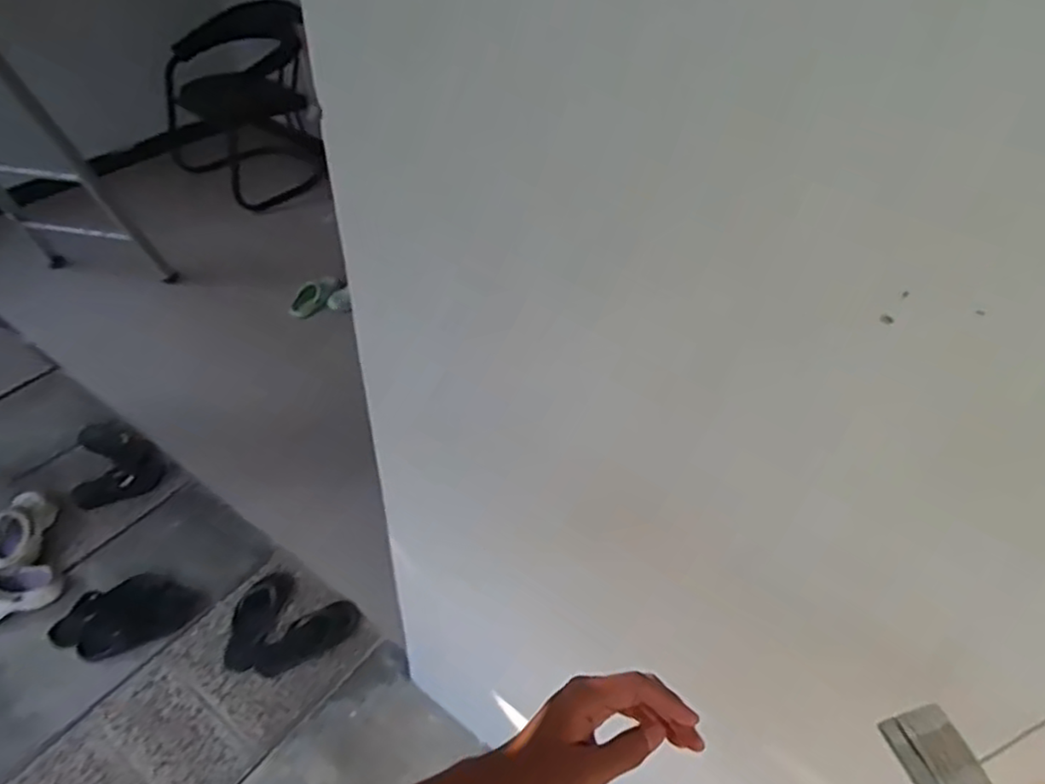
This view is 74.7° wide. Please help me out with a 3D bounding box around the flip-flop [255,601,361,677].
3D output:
[{"bbox_3d":[-0.532,0.618,1.709,0.267,0.052,0.103,-27,53,-26],"label":"flip-flop"}]

